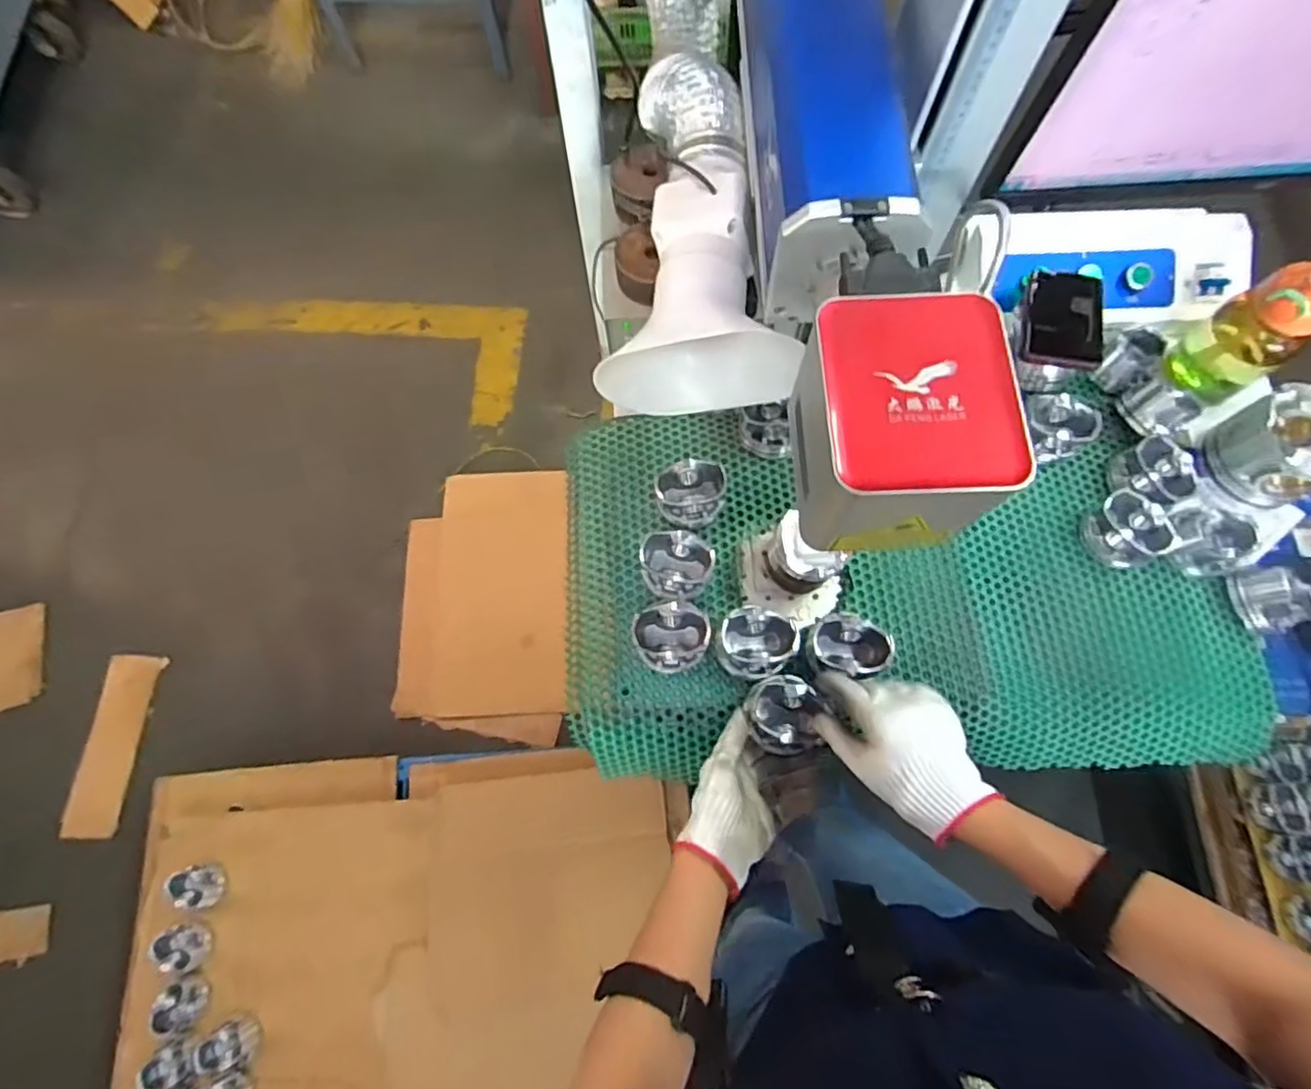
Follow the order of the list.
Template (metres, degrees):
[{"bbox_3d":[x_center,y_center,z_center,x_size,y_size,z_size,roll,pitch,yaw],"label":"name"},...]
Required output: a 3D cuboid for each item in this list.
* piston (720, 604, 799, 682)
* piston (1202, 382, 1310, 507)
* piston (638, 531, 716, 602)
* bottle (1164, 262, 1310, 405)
[{"bbox_3d":[0.103,0.096,0.642,0.077,0.056,0.073,0,72,1],"label":"piston"},{"bbox_3d":[0.686,-0.107,0.691,0.102,0.098,0.108,0,72,1],"label":"piston"},{"bbox_3d":[0.023,0.021,0.659,0.075,0.039,0.067,-7,72,-1],"label":"piston"},{"bbox_3d":[0.667,-0.233,0.711,0.077,0.180,0.083,-33,74,-9],"label":"bottle"}]

